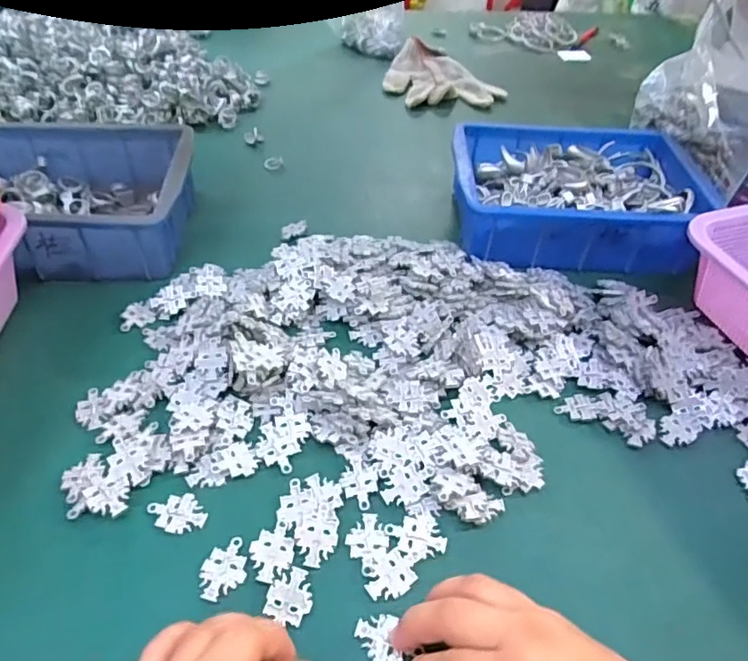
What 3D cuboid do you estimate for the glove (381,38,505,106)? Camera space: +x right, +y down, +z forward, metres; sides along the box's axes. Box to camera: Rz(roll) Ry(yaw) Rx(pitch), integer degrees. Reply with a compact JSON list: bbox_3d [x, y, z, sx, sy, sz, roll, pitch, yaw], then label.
[{"bbox_3d":[0.104,-0.385,0.857,0.170,0.049,0.167,3,45,-2],"label":"glove"}]

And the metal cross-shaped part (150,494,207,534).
[{"bbox_3d":[-0.124,0.115,0.355,0.037,0.004,0.025,3,45,-2],"label":"metal cross-shaped part"}]

